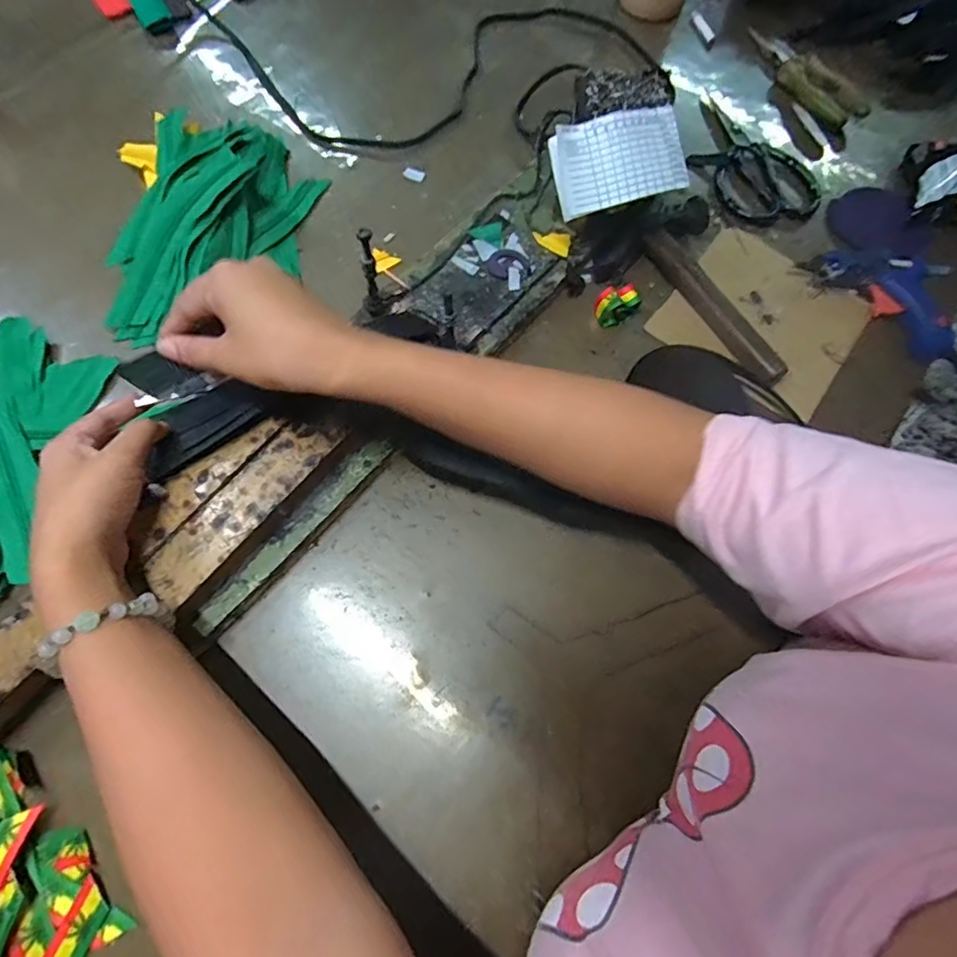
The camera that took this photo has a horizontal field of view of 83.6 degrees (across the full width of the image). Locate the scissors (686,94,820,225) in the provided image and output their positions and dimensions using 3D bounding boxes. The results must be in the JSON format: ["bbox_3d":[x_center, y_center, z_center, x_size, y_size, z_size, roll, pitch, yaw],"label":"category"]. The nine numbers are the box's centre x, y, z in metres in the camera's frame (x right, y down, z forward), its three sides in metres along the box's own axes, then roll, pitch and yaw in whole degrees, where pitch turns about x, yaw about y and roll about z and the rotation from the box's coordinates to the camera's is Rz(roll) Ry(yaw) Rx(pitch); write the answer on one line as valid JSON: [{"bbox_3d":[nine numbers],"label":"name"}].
[{"bbox_3d":[0.264,-0.319,0.543,0.107,0.008,0.175,-36,74,-15],"label":"scissors"}]

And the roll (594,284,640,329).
[{"bbox_3d":[0.119,-0.151,0.461,0.033,0.027,0.027,-18,70,-9],"label":"roll"}]

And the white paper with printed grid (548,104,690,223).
[{"bbox_3d":[0.108,-0.243,0.410,0.102,0.015,0.062,-18,101,-7],"label":"white paper with printed grid"}]

